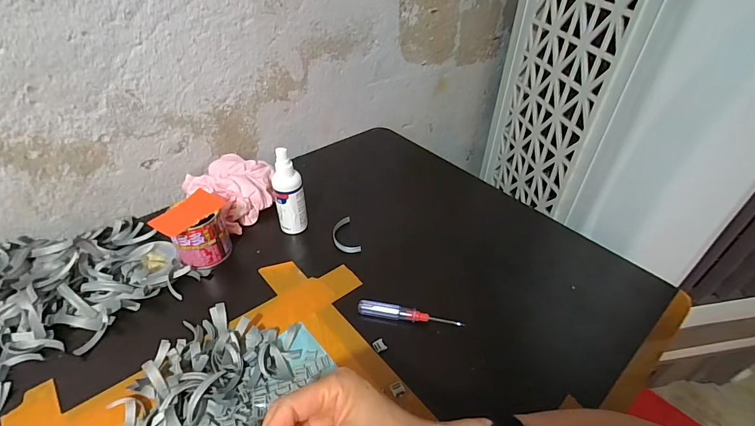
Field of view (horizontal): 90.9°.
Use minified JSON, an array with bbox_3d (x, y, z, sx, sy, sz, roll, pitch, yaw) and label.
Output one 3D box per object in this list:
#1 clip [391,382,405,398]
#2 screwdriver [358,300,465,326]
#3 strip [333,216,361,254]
[{"bbox_3d":[0.020,0.175,0.372,0.012,0.004,0.013,-17,43,-20],"label":"clip"},{"bbox_3d":[0.036,0.117,0.432,0.118,0.016,0.014,8,40,9],"label":"screwdriver"},{"bbox_3d":[-0.048,0.034,0.536,0.032,0.010,0.070,-11,41,-14],"label":"strip"}]

